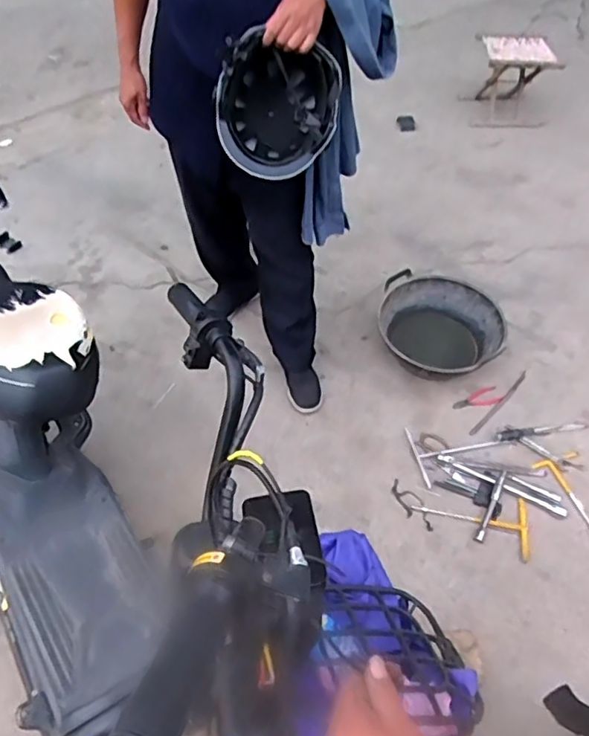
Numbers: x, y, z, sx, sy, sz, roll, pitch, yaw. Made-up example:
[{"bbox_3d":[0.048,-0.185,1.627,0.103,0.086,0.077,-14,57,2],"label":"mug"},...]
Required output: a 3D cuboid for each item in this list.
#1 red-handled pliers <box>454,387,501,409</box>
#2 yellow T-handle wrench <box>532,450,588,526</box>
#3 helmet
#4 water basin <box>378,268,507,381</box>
[{"bbox_3d":[0.521,0.090,1.685,0.142,0.009,0.060,-11,55,-9],"label":"red-handled pliers"},{"bbox_3d":[0.751,0.337,1.502,0.135,0.016,0.274,-18,57,-14],"label":"yellow T-handle wrench"},{"bbox_3d":[-0.038,-0.484,1.102,0.220,0.234,0.150,-2,18,-11],"label":"helmet"},{"bbox_3d":[0.440,-0.125,1.776,0.344,0.131,0.345,0,54,-1],"label":"water basin"}]

